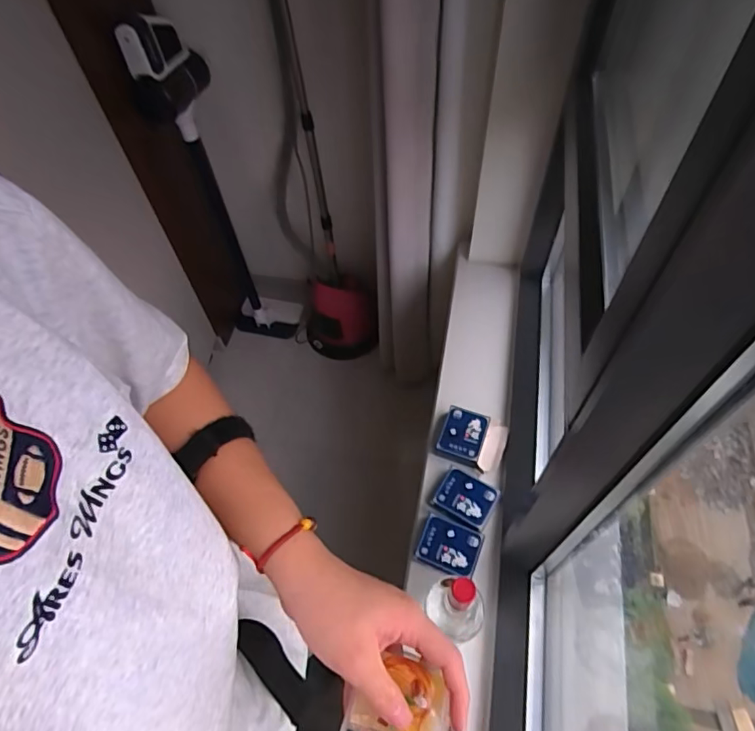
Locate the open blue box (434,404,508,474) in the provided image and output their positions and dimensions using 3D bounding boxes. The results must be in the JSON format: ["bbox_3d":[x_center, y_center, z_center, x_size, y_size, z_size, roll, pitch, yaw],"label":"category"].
[{"bbox_3d":[0.187,0.146,1.009,0.128,0.044,0.105,15,58,13],"label":"open blue box"}]

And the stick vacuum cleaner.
[{"bbox_3d":[-0.439,-0.458,1.511,0.217,1.024,0.194,-18,57,-8],"label":"stick vacuum cleaner"}]

